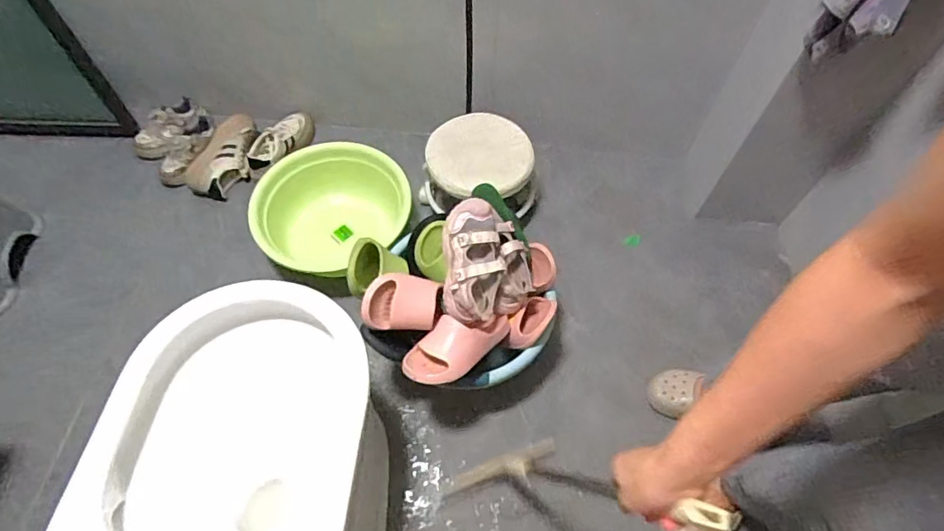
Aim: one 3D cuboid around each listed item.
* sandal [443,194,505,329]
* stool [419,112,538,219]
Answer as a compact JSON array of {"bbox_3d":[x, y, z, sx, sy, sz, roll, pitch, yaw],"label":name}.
[{"bbox_3d":[0.002,-0.004,0.986,0.108,0.095,0.232,-1,89,-1],"label":"sandal"},{"bbox_3d":[0.018,-0.222,1.324,0.290,0.196,0.249,-1,62,-3],"label":"stool"}]

